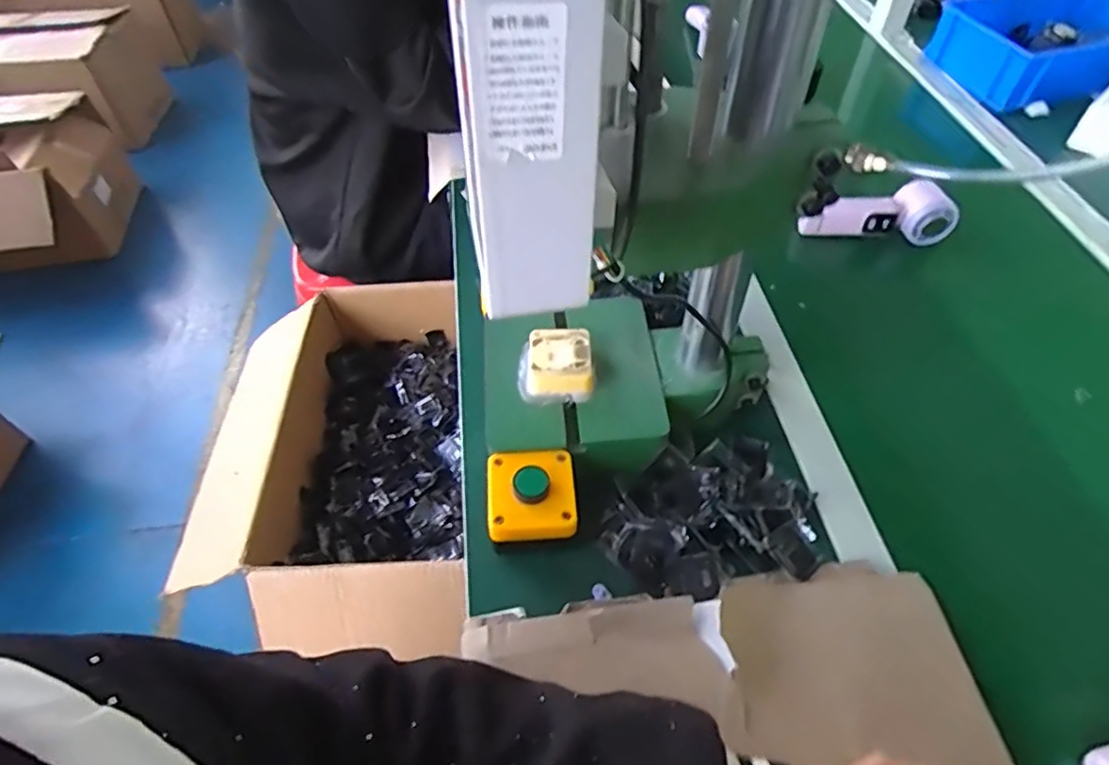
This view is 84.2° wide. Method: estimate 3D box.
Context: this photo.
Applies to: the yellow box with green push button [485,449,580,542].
[{"bbox_3d":[-0.018,0.093,0.493,0.070,0.048,0.071,-4,51,-1],"label":"yellow box with green push button"}]

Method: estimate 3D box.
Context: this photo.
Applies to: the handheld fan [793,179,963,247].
[{"bbox_3d":[0.376,-0.197,0.714,0.161,0.059,0.044,1,56,2],"label":"handheld fan"}]

